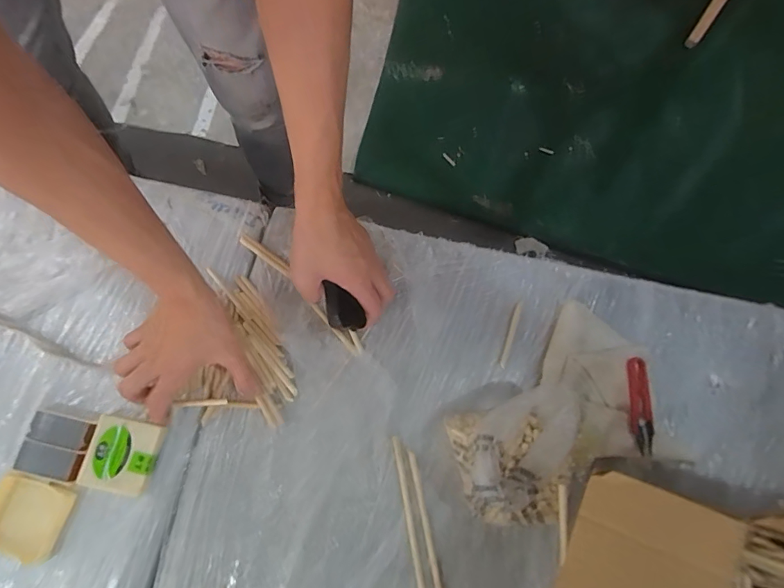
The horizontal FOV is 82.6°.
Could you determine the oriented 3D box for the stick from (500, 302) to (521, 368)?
[{"bbox_3d":[0.143,0.048,0.535,0.009,0.004,0.080,18,75,4],"label":"stick"}]

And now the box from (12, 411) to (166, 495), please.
[{"bbox_3d":[-0.328,0.169,0.485,0.148,0.022,0.071,7,74,1],"label":"box"}]

